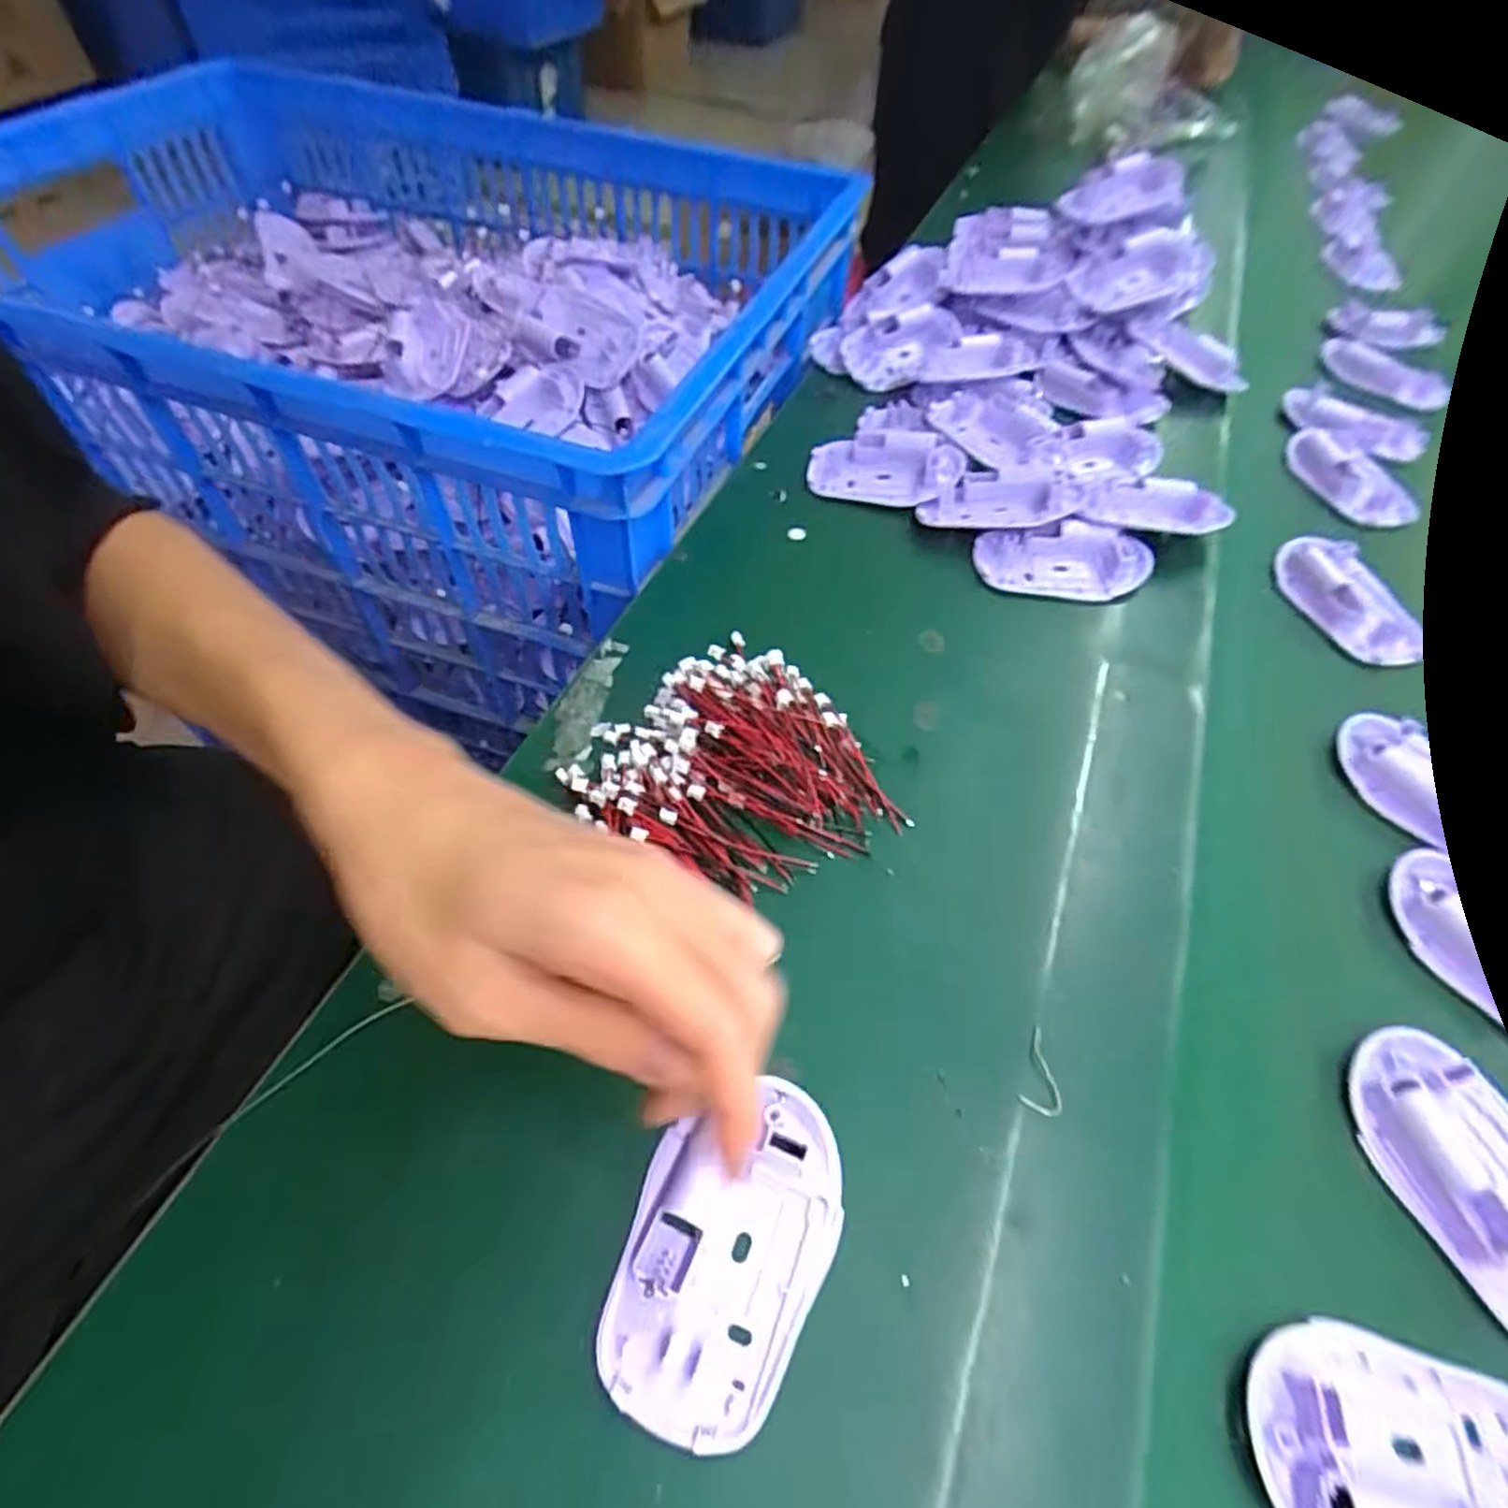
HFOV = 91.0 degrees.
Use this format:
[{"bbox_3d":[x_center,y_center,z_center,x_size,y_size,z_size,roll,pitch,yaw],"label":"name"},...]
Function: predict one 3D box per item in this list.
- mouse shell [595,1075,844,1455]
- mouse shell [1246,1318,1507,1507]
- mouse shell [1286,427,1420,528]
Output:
[{"bbox_3d":[-0.009,0.153,0.235,0.062,0.012,0.097,25,58,15],"label":"mouse shell"},{"bbox_3d":[0.192,0.204,0.208,0.089,0.014,0.061,12,55,6],"label":"mouse shell"},{"bbox_3d":[0.403,-0.190,0.501,0.050,0.018,0.095,-13,56,-11],"label":"mouse shell"}]

